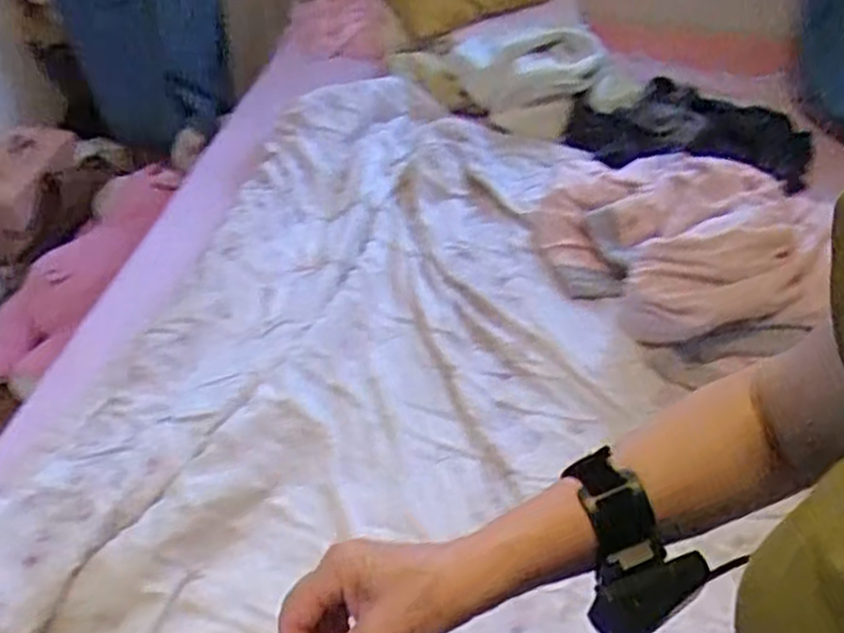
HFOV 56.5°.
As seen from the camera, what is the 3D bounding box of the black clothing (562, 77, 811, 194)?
[{"bbox_3d":[0.562,-0.396,1.684,0.507,0.065,0.291,0,46,-2],"label":"black clothing"}]

